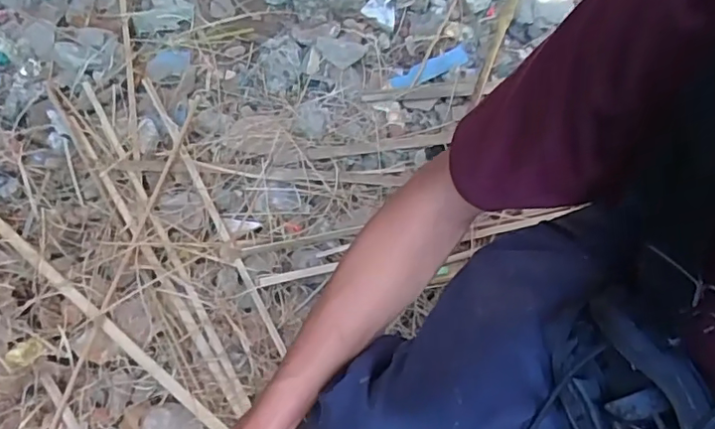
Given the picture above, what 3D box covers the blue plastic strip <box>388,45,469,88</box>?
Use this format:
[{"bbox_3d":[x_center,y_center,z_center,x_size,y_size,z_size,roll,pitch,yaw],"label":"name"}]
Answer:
[{"bbox_3d":[0.155,-0.301,1.186,0.200,0.025,0.046,-30,68,-15],"label":"blue plastic strip"}]

